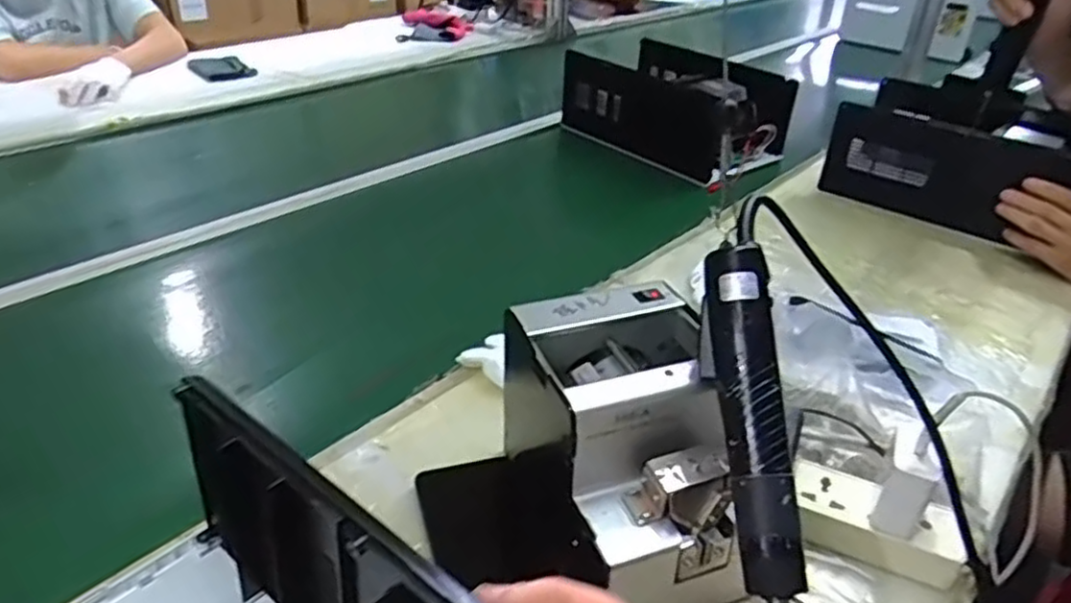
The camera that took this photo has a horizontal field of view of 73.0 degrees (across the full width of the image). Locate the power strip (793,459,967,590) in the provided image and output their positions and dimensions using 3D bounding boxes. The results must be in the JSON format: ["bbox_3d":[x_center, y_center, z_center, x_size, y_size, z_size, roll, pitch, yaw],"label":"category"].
[{"bbox_3d":[0.241,0.157,0.517,0.113,0.035,0.050,20,36,23],"label":"power strip"}]

